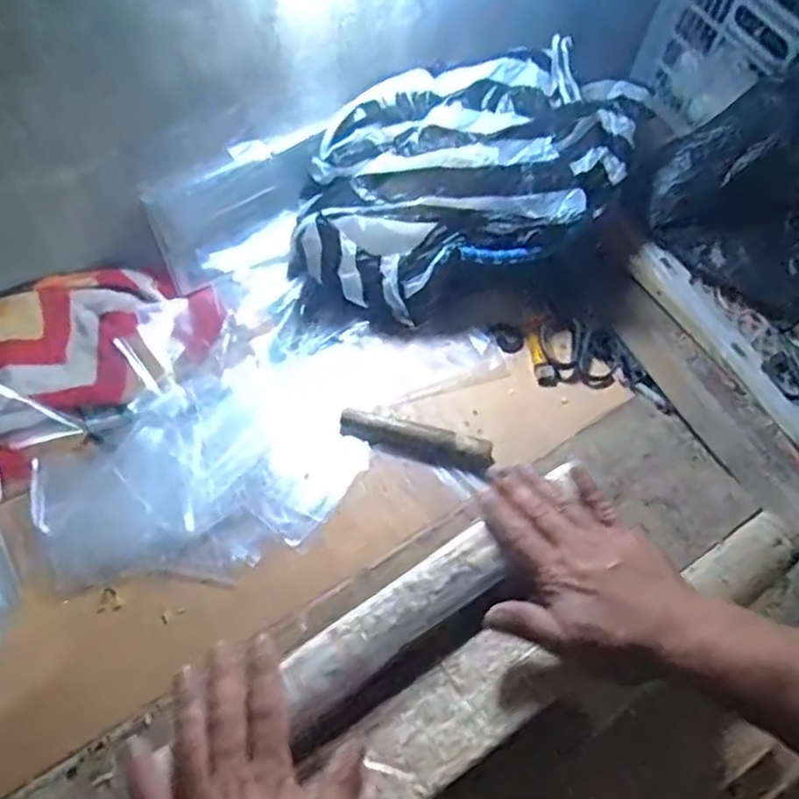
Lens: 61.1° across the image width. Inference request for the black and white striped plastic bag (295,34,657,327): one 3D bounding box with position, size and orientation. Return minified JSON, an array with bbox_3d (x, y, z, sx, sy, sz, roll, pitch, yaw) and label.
[{"bbox_3d":[0.072,-0.217,0.708,0.363,0.160,0.216,-22,65,-14],"label":"black and white striped plastic bag"}]

